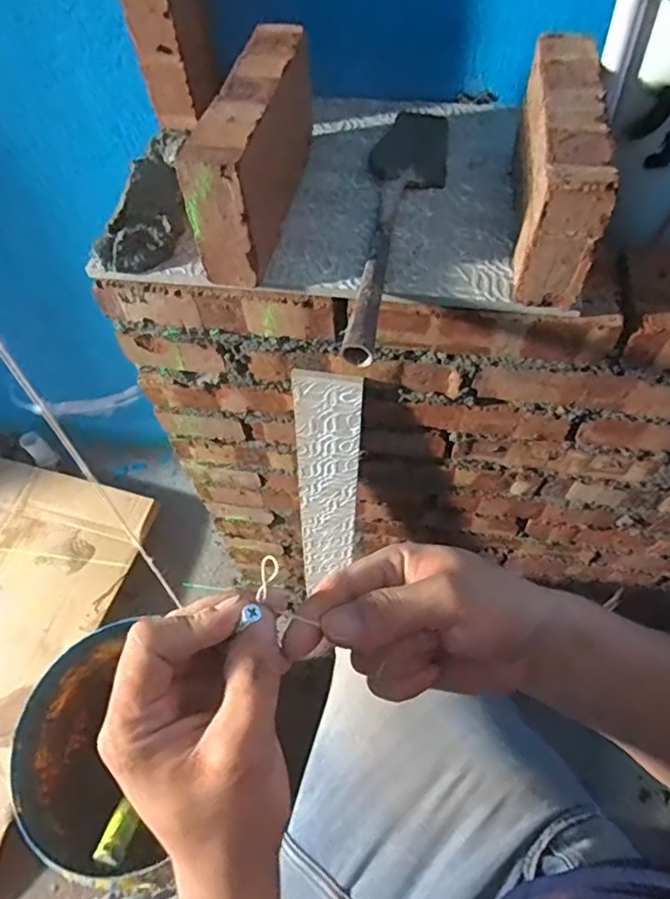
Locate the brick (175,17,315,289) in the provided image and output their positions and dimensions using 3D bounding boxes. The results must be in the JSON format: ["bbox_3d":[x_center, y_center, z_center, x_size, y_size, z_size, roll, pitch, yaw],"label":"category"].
[{"bbox_3d":[-0.061,-0.245,0.466,0.055,0.098,0.206,8,59,8],"label":"brick"}]

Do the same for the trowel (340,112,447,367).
[{"bbox_3d":[0.053,-0.203,0.486,0.067,0.024,0.332,8,59,8],"label":"trowel"}]

